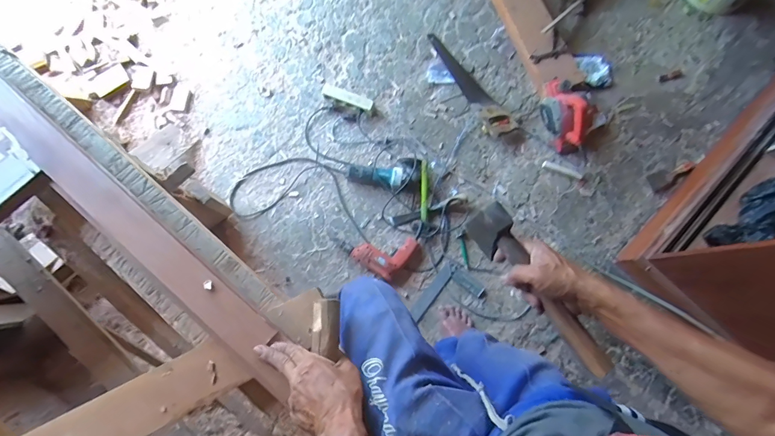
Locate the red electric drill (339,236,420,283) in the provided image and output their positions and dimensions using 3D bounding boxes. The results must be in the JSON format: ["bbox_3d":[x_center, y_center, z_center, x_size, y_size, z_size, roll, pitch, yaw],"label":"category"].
[{"bbox_3d":[-0.027,0.099,1.289,0.236,0.069,0.174,33,81,5],"label":"red electric drill"}]

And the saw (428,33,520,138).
[{"bbox_3d":[0.299,-0.513,1.435,0.115,0.043,0.508,-38,82,-7],"label":"saw"}]

